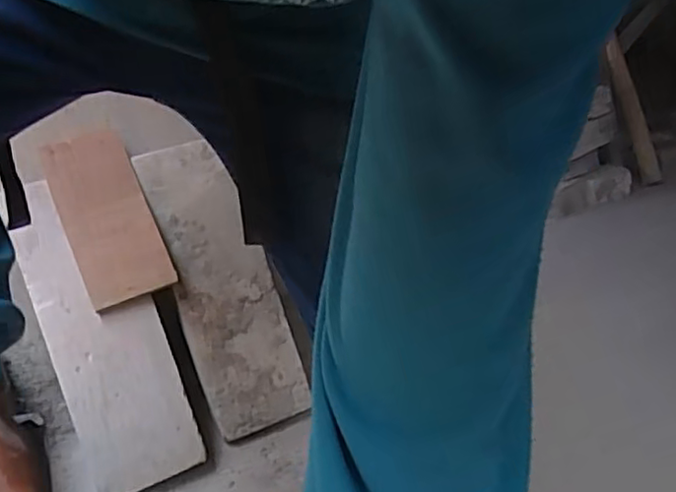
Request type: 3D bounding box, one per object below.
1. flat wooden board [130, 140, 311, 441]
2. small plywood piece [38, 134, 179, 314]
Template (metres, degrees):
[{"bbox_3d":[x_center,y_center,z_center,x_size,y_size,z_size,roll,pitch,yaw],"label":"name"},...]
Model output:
[{"bbox_3d":[-0.233,0.083,1.284,0.197,0.594,0.024,-19,2,-21],"label":"flat wooden board"},{"bbox_3d":[-0.435,-0.054,1.180,0.153,0.317,0.016,-21,-5,-19],"label":"small plywood piece"}]

